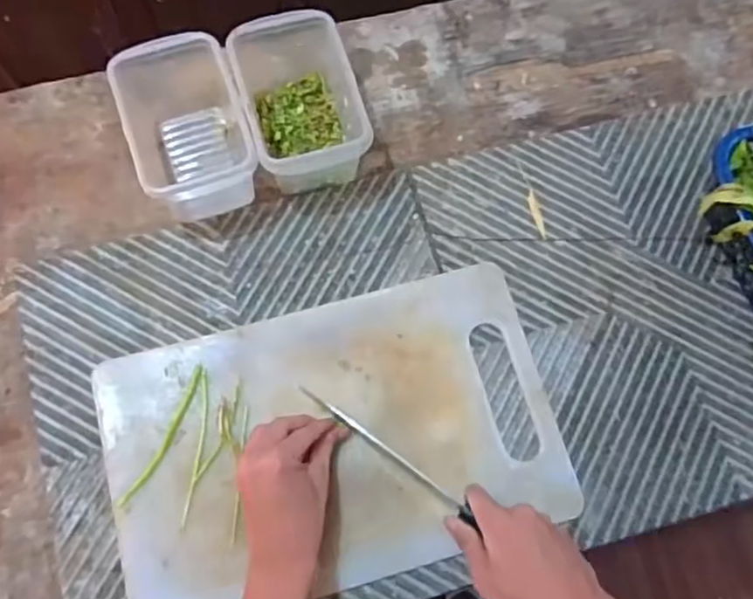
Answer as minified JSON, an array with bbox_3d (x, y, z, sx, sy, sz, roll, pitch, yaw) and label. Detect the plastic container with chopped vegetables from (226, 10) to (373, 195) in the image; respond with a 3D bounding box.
[{"bbox_3d":[-0.076,-0.189,0.661,0.103,0.106,0.169,-16,74,-6],"label":"plastic container with chopped vegetables"}]

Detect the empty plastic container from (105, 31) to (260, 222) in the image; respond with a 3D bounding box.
[{"bbox_3d":[-0.181,-0.165,0.653,0.104,0.105,0.167,-20,75,-7],"label":"empty plastic container"}]

